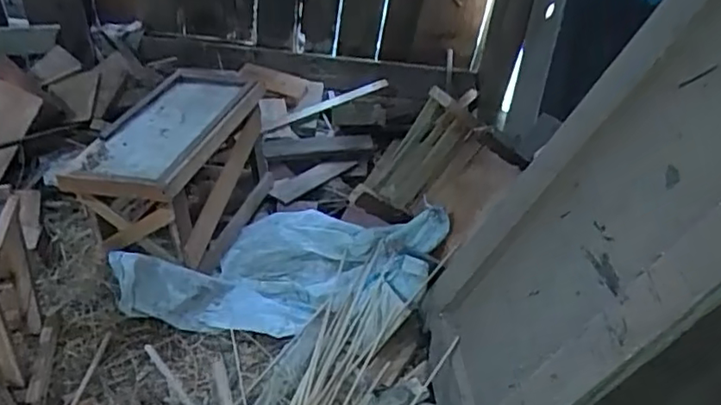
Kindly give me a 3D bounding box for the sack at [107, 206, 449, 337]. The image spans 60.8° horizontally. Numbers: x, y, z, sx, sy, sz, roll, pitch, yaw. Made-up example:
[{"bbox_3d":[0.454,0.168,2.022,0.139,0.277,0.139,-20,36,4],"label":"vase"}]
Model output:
[{"bbox_3d":[-0.128,0.096,1.112,0.573,0.110,0.262,2,39,-5],"label":"sack"}]

